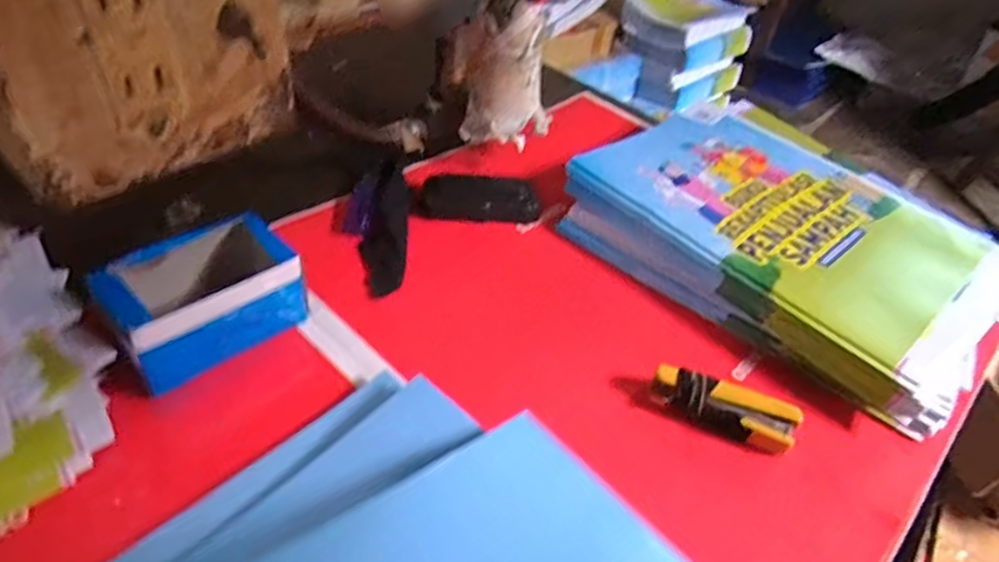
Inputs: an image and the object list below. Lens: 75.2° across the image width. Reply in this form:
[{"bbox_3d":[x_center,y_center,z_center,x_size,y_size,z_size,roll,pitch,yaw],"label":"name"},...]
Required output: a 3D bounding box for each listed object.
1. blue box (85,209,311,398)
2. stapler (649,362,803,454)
[{"bbox_3d":[-0.199,0.015,0.444,0.117,0.065,0.081,-30,52,-34],"label":"blue box"},{"bbox_3d":[0.153,0.087,0.444,0.095,0.029,0.032,18,43,14],"label":"stapler"}]

